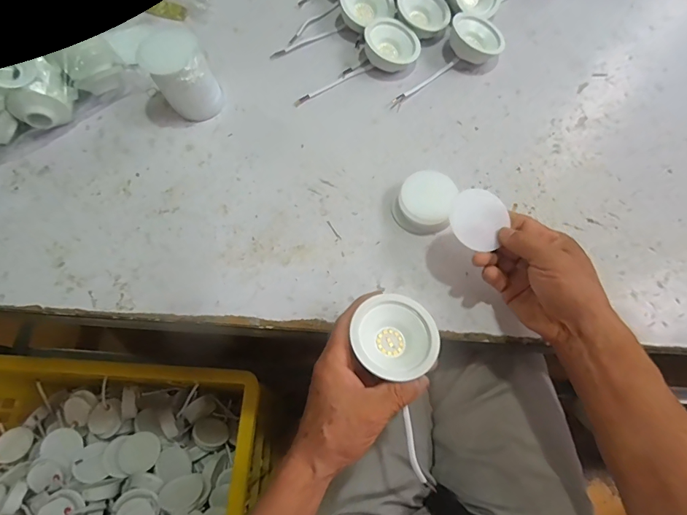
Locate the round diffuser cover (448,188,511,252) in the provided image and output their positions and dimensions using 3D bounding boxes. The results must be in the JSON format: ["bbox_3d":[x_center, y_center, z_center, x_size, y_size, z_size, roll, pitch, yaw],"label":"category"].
[{"bbox_3d":[0.121,-0.037,0.369,0.051,0.004,0.056,2,74,-8],"label":"round diffuser cover"}]

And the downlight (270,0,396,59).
[{"bbox_3d":[-0.007,-0.298,0.523,0.170,0.042,0.067,-42,74,-14],"label":"downlight"}]

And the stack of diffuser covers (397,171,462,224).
[{"bbox_3d":[0.087,-0.060,0.436,0.054,0.026,0.060,24,71,9],"label":"stack of diffuser covers"}]

